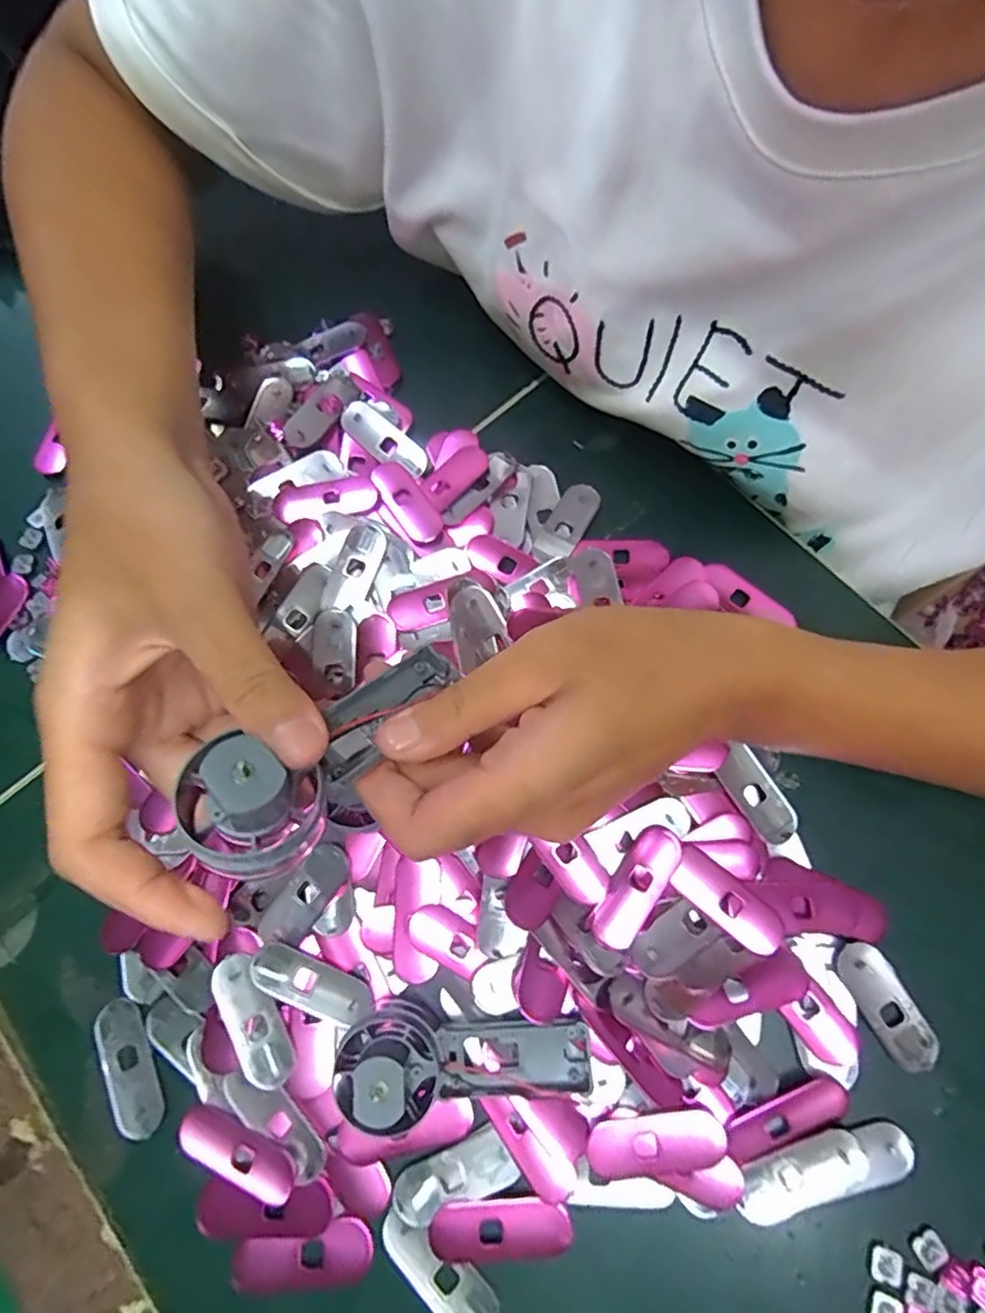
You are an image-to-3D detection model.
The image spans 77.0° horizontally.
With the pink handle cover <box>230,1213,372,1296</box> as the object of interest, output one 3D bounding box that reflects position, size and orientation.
[{"bbox_3d":[-0.069,0.218,0.224,0.052,0.005,0.018,-13,75,-1],"label":"pink handle cover"}]

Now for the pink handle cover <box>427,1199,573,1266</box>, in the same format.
[{"bbox_3d":[0.003,0.207,0.223,0.050,0.004,0.019,-9,75,0],"label":"pink handle cover"}]

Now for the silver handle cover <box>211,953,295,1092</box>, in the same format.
[{"bbox_3d":[-0.093,0.141,0.241,0.018,0.008,0.049,-28,75,-5],"label":"silver handle cover"}]

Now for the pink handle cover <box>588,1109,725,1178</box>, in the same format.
[{"bbox_3d":[0.060,0.178,0.225,0.049,0.004,0.020,-13,75,-1],"label":"pink handle cover"}]

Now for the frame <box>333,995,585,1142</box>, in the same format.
[{"bbox_3d":[-0.010,0.148,0.222,0.089,0.033,0.032,2,75,3],"label":"frame"}]

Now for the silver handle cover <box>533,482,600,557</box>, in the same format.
[{"bbox_3d":[0.037,-0.067,0.302,0.019,0.004,0.042,30,78,10],"label":"silver handle cover"}]

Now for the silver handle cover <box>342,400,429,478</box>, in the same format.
[{"bbox_3d":[-0.054,-0.108,0.308,0.047,0.009,0.019,36,79,11],"label":"silver handle cover"}]

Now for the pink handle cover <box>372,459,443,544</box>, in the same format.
[{"bbox_3d":[-0.042,-0.076,0.298,0.017,0.009,0.047,-37,77,-8],"label":"pink handle cover"}]

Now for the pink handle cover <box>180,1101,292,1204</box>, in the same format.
[{"bbox_3d":[-0.096,0.186,0.230,0.048,0.008,0.017,23,77,8],"label":"pink handle cover"}]

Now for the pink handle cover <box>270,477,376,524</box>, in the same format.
[{"bbox_3d":[-0.081,-0.077,0.301,0.049,0.006,0.016,-8,75,0],"label":"pink handle cover"}]

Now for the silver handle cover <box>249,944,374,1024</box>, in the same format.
[{"bbox_3d":[-0.072,0.130,0.244,0.048,0.007,0.018,22,77,8],"label":"silver handle cover"}]

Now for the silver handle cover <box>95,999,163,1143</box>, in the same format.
[{"bbox_3d":[-0.144,0.162,0.243,0.019,0.004,0.049,-23,75,-4],"label":"silver handle cover"}]

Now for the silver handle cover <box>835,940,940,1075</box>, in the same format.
[{"bbox_3d":[0.151,0.134,0.237,0.020,0.005,0.049,-31,76,-6],"label":"silver handle cover"}]

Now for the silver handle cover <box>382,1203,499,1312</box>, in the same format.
[{"bbox_3d":[-0.020,0.220,0.220,0.049,0.004,0.019,41,80,12],"label":"silver handle cover"}]

